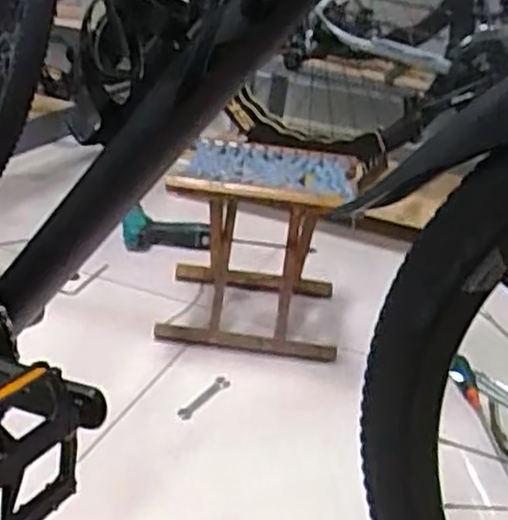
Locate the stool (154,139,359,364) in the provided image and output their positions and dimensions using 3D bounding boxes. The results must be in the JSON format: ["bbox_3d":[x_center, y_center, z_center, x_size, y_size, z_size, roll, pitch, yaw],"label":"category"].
[{"bbox_3d":[0.003,-0.030,1.290,0.296,0.286,0.265,6,25,-1],"label":"stool"}]

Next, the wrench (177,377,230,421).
[{"bbox_3d":[-0.075,0.211,1.120,0.026,0.008,0.116,19,30,26],"label":"wrench"}]

